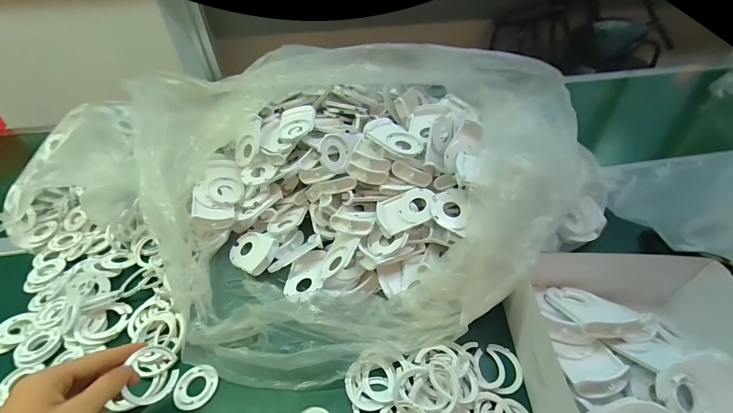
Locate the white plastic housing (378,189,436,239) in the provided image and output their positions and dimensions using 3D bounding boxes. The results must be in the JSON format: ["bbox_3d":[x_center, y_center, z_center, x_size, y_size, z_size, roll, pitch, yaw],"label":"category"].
[{"bbox_3d":[0.053,0.005,0.415,0.077,0.018,0.059,-12,49,5],"label":"white plastic housing"}]

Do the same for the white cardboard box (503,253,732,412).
[{"bbox_3d":[0.281,0.147,0.305,0.233,0.084,0.208,0,42,3],"label":"white cardboard box"}]

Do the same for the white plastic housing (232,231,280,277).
[{"bbox_3d":[-0.172,0.068,0.470,0.073,0.022,0.058,17,69,31],"label":"white plastic housing"}]

